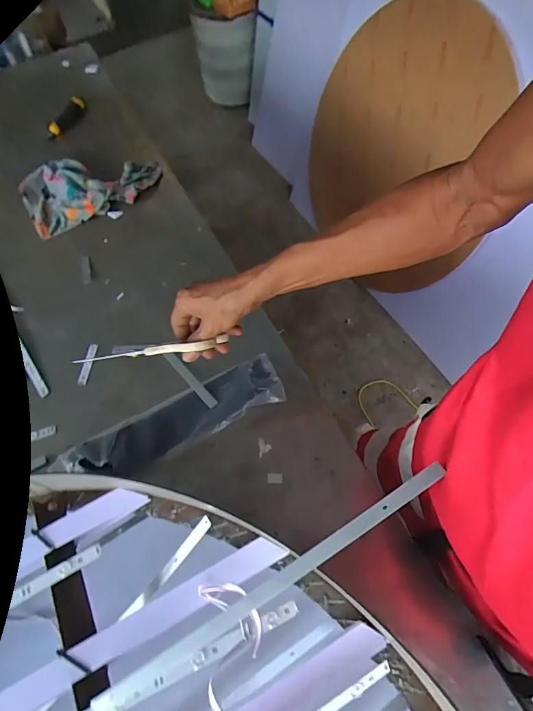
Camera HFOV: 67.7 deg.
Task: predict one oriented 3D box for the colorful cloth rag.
[{"bbox_3d":[-0.376,-0.371,0.861,0.289,0.042,0.179,-23,62,-16],"label":"colorful cloth rag"}]

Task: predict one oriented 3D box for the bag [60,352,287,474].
[{"bbox_3d":[-0.129,0.090,0.585,0.321,0.030,0.089,-24,62,-16],"label":"bag"}]

